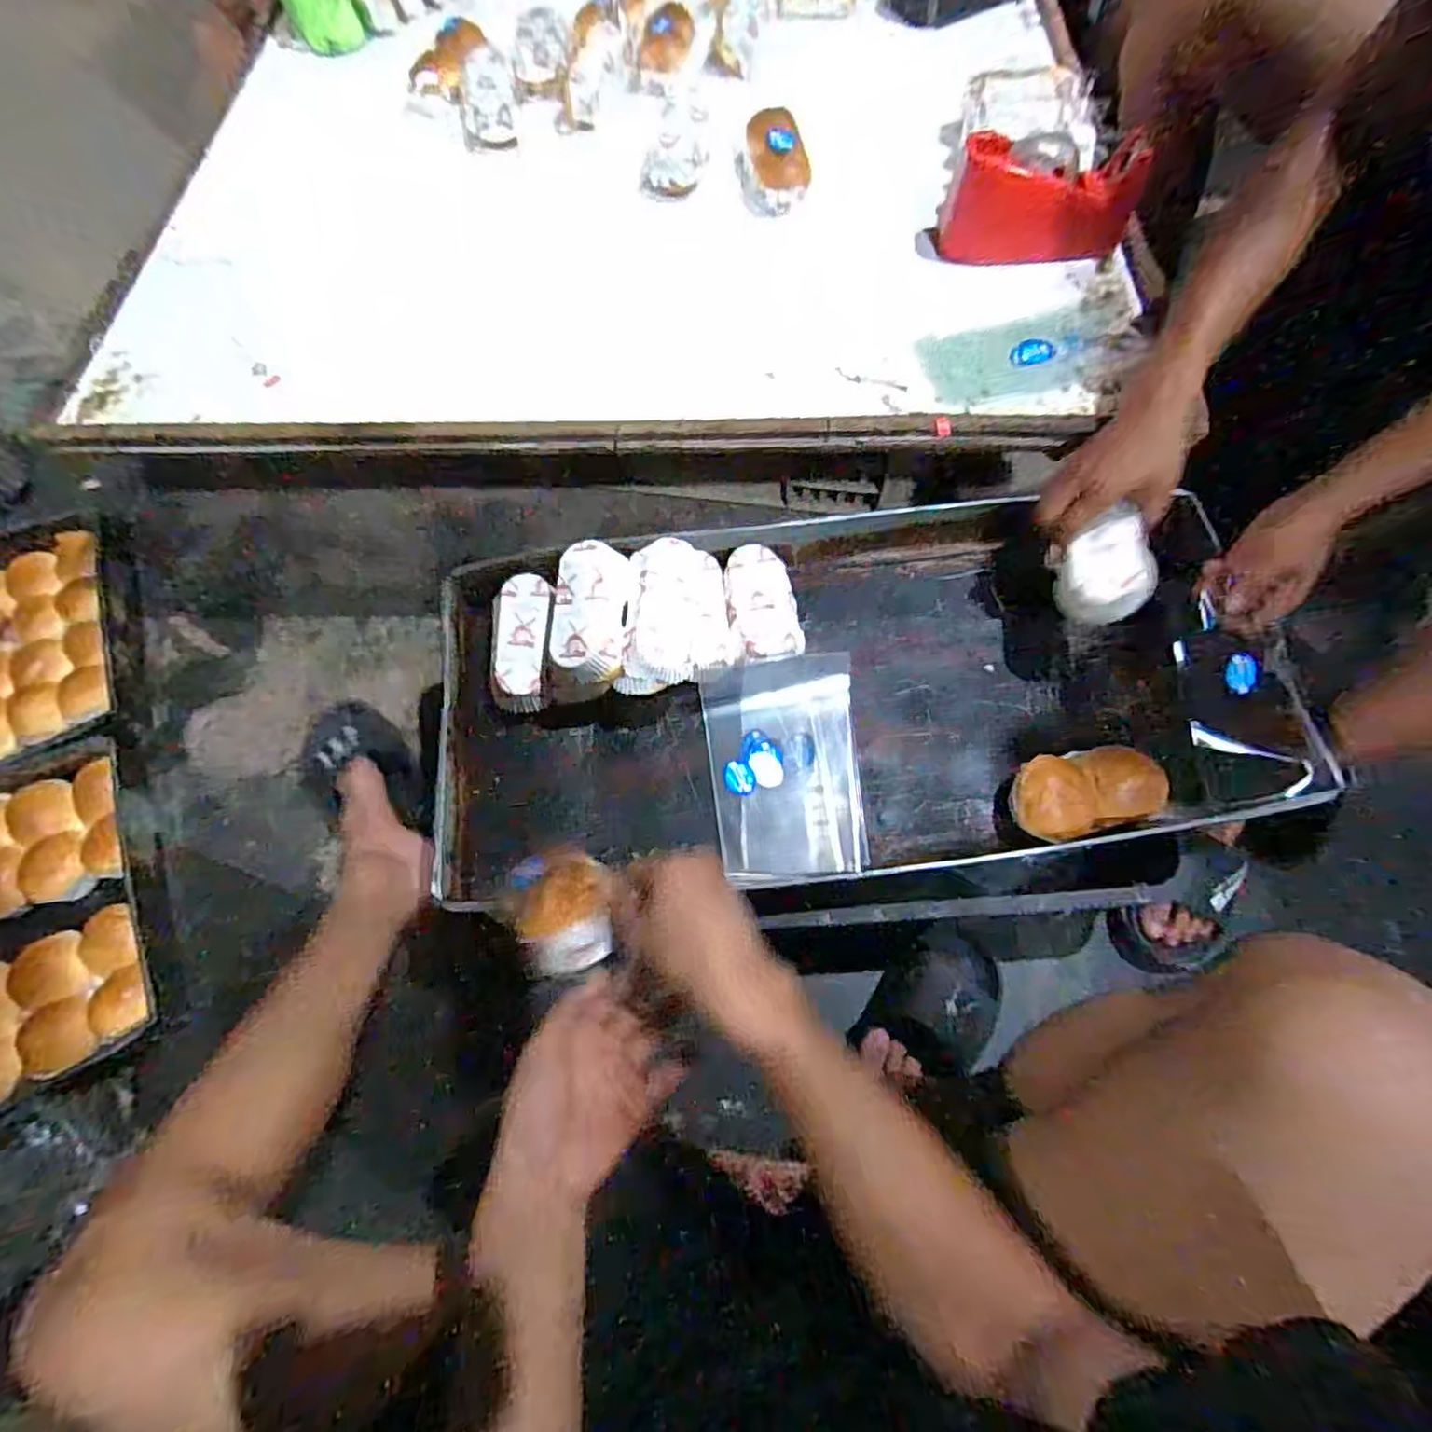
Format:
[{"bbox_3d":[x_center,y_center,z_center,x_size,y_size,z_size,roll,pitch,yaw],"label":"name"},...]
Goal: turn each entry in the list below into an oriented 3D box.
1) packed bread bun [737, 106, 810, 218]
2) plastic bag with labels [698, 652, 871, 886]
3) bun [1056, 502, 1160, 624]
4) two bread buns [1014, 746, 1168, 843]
[{"bbox_3d":[0.069,-0.687,0.836,0.093,0.043,0.138,1,67,2],"label":"packed bread bun"},{"bbox_3d":[0.070,0.048,0.680,0.149,0.025,0.222,-7,71,4],"label":"plastic bag with labels"},{"bbox_3d":[0.385,-0.140,0.673,0.066,0.069,0.099,-8,67,-2],"label":"bun"},{"bbox_3d":[0.359,0.073,0.659,0.149,0.041,0.078,-10,67,-3],"label":"two bread buns"}]

